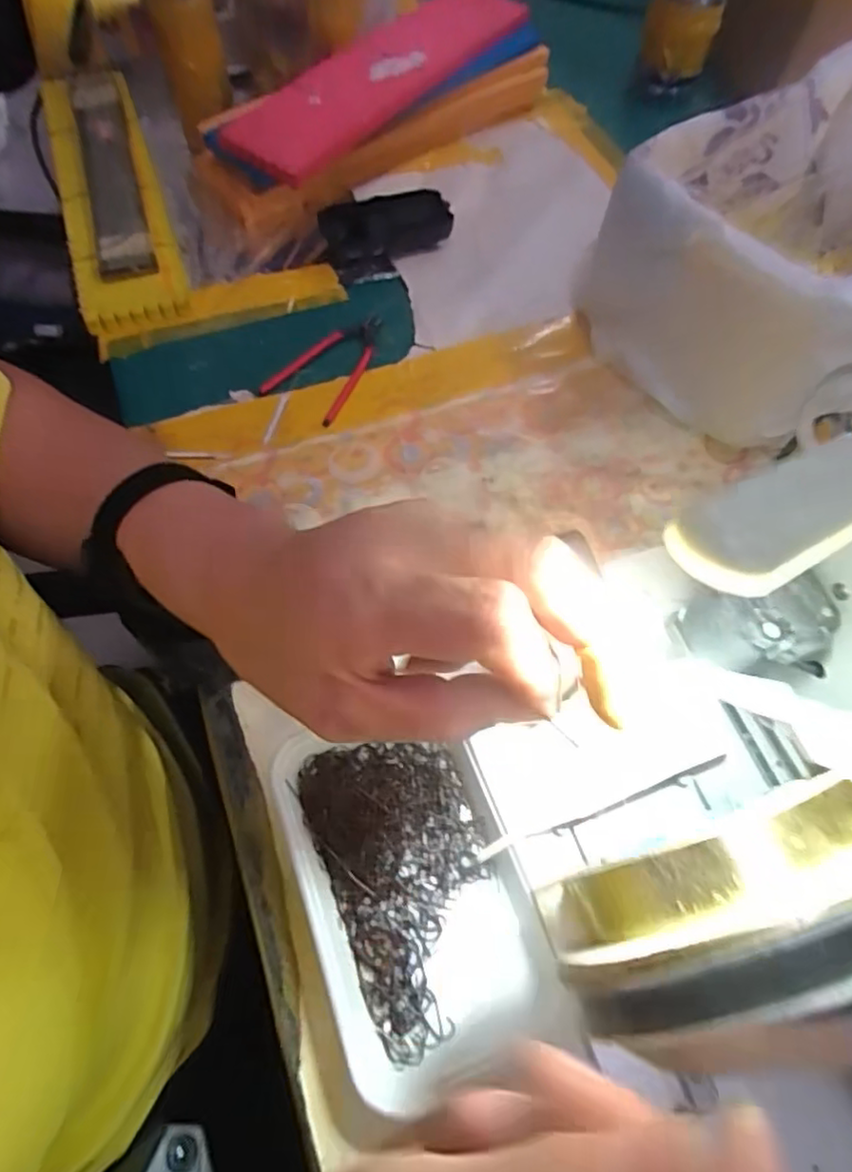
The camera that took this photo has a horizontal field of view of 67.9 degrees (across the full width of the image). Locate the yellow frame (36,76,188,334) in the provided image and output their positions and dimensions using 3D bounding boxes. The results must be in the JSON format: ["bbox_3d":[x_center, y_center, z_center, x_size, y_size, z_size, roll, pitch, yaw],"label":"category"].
[{"bbox_3d":[-0.292,-0.366,0.585,0.082,0.034,0.373,-17,62,-13],"label":"yellow frame"}]

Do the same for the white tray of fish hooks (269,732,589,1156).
[{"bbox_3d":[-0.009,0.156,0.318,0.114,0.023,0.172,-18,62,-13],"label":"white tray of fish hooks"}]

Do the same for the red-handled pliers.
[{"bbox_3d":[-0.075,-0.175,0.488,0.063,0.009,0.115,22,61,10],"label":"red-handled pliers"}]

